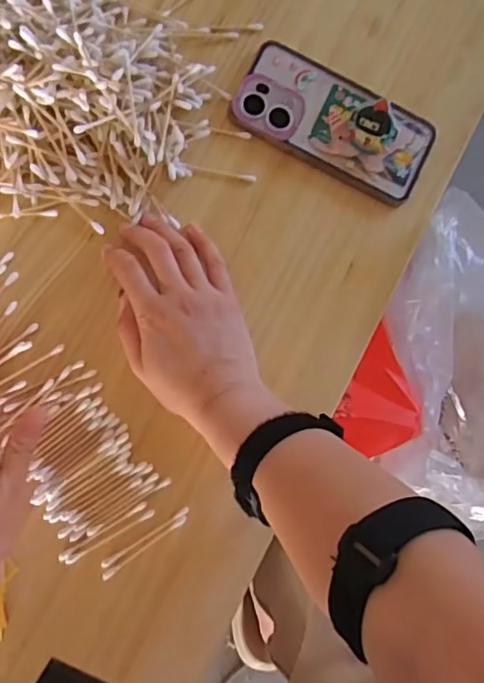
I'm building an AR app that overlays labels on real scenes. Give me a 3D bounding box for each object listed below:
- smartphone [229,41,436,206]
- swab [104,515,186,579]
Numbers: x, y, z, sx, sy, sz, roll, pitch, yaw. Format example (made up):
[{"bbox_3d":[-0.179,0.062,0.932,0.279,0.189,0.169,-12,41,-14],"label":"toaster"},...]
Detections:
[{"bbox_3d":[0.077,-0.180,0.475,0.162,0.021,0.080,27,82,-4],"label":"smartphone"},{"bbox_3d":[-0.072,0.154,0.431,0.072,0.004,0.007,-33,89,-9],"label":"swab"}]

